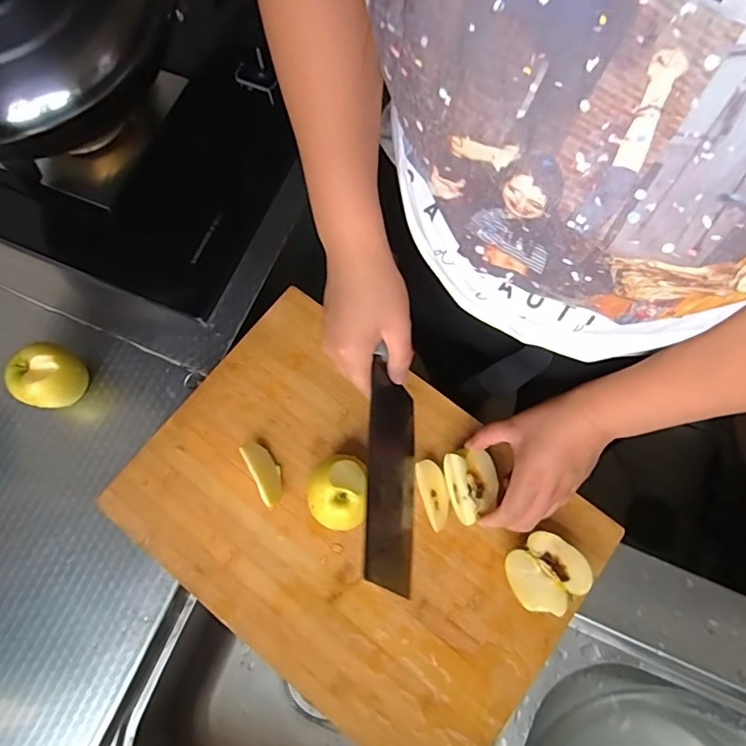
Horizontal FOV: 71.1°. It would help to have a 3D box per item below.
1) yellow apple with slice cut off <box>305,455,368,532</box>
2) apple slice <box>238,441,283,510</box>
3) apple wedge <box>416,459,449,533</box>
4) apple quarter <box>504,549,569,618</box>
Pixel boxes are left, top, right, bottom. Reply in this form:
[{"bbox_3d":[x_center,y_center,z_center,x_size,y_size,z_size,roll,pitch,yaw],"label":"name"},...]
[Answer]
[{"bbox_3d":[-0.032,0.112,0.479,0.053,0.058,0.066,1,74,2],"label":"yellow apple with slice cut off"},{"bbox_3d":[-0.103,0.096,0.502,0.023,0.022,0.064,-26,75,-6],"label":"apple slice"},{"bbox_3d":[0.059,0.115,0.499,0.025,0.016,0.064,-14,74,-2],"label":"apple wedge"},{"bbox_3d":[0.140,0.190,0.469,0.034,0.042,0.059,-41,77,-10],"label":"apple quarter"}]

